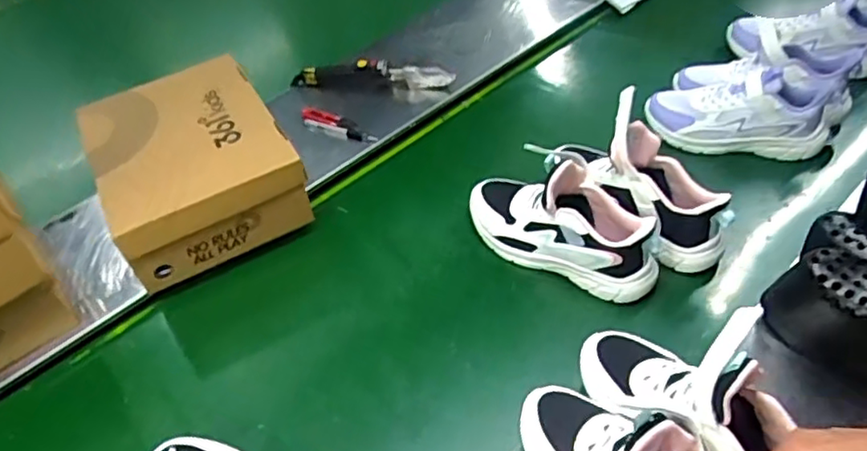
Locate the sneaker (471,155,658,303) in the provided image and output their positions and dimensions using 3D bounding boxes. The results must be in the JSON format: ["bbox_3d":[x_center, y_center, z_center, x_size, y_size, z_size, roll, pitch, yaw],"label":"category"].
[{"bbox_3d":[0.167,-0.016,0.808,0.257,0.143,0.110,23,54,25],"label":"sneaker"}]

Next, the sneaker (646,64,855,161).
[{"bbox_3d":[0.464,-0.173,0.947,0.265,0.115,0.096,8,49,13],"label":"sneaker"}]

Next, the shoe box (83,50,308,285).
[{"bbox_3d":[-0.338,-0.086,0.895,0.240,0.120,0.290,-26,50,-17],"label":"shoe box"}]

